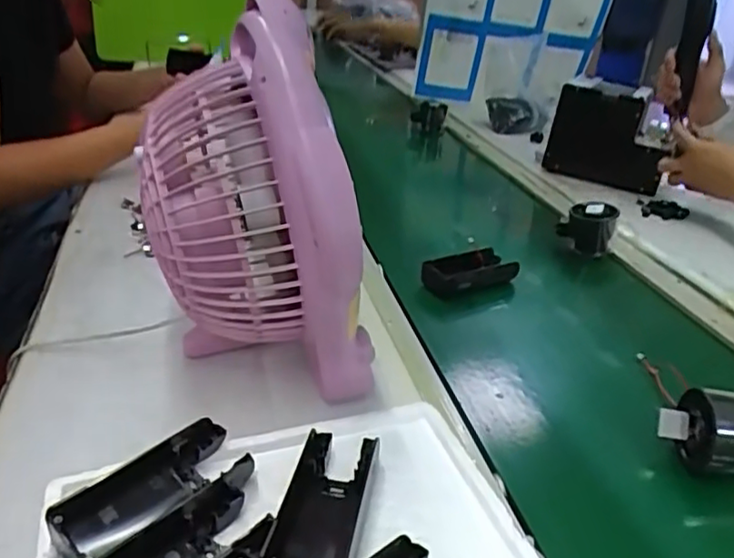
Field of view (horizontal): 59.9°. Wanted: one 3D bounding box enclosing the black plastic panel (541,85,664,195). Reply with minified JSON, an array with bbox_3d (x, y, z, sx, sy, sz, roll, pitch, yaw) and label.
[{"bbox_3d":[0.391,-0.226,1.040,0.184,0.142,0.030,17,17,18],"label":"black plastic panel"}]

